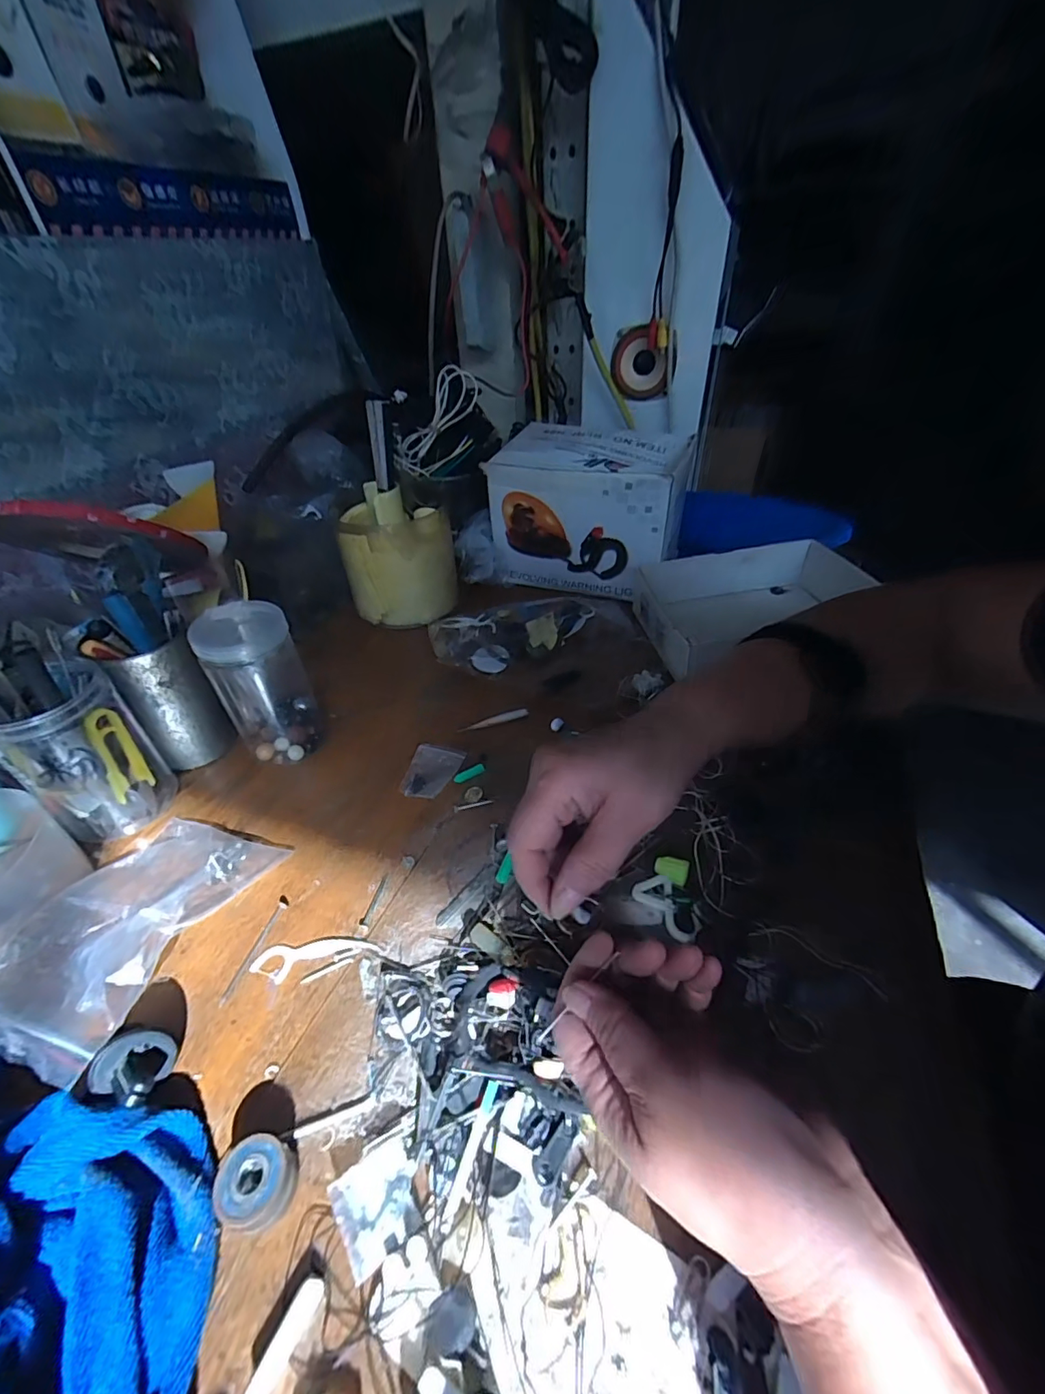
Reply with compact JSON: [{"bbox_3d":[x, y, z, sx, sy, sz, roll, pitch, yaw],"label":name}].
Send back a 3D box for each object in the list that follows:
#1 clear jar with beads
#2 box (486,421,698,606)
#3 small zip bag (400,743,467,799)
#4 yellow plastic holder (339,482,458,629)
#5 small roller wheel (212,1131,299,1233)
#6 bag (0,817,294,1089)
[{"bbox_3d":[-0.204,-0.006,0.405,0.064,0.124,0.055,-27,46,-24],"label":"clear jar with beads"},{"bbox_3d":[0.079,-0.218,0.600,0.201,0.142,0.140,12,43,17],"label":"box"},{"bbox_3d":[-0.075,0.060,0.411,0.039,0.006,0.052,11,43,16],"label":"small zip bag"},{"bbox_3d":[-0.133,-0.156,0.567,0.112,0.121,0.092,-9,41,-6],"label":"yellow plastic holder"},{"bbox_3d":[-0.116,0.215,0.226,0.032,0.019,0.029,7,42,12],"label":"small roller wheel"},{"bbox_3d":[-0.240,0.136,0.313,0.107,0.033,0.148,9,43,15],"label":"bag"}]

